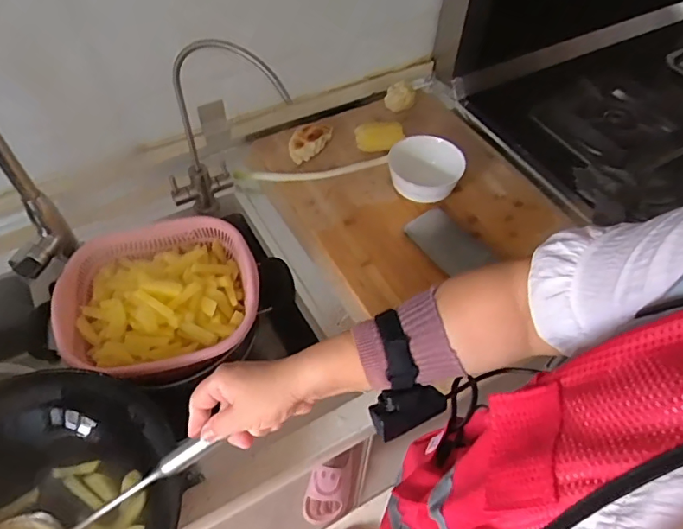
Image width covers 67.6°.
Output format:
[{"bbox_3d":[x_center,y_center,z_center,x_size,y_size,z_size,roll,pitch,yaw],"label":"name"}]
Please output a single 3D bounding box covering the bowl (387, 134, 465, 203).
[{"bbox_3d":[0.139,-0.153,0.851,0.112,0.064,0.114,1,53,-1],"label":"bowl"}]

